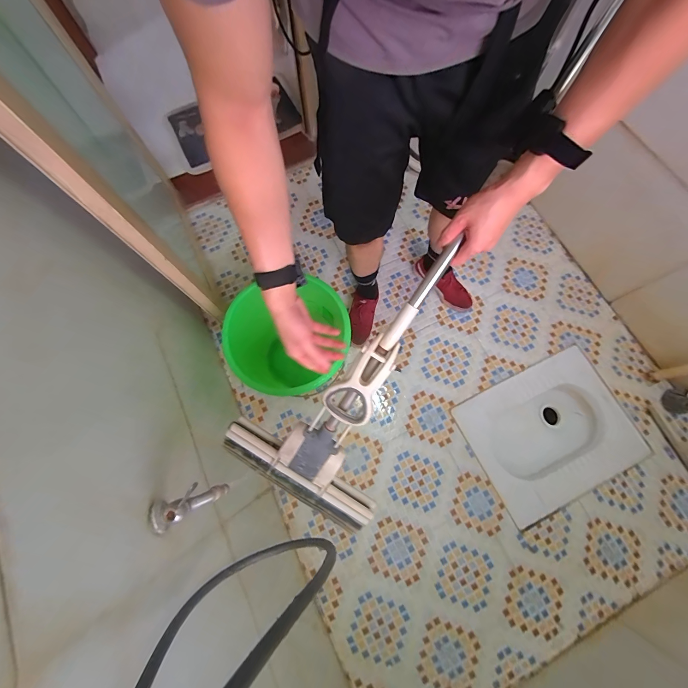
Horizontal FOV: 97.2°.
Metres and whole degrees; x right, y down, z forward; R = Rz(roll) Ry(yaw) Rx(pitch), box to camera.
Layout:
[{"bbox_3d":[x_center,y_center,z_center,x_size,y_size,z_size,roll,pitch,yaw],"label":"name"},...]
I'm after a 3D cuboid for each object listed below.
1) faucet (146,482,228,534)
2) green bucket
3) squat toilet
[{"bbox_3d":[-0.232,0.235,0.442,0.099,0.070,0.042,-22,75,-5],"label":"faucet"},{"bbox_3d":[-0.152,0.019,0.963,0.329,0.363,0.314,-6,74,-1],"label":"green bucket"},{"bbox_3d":[0.707,0.320,1.116,0.543,0.157,0.420,-25,75,-6],"label":"squat toilet"}]

